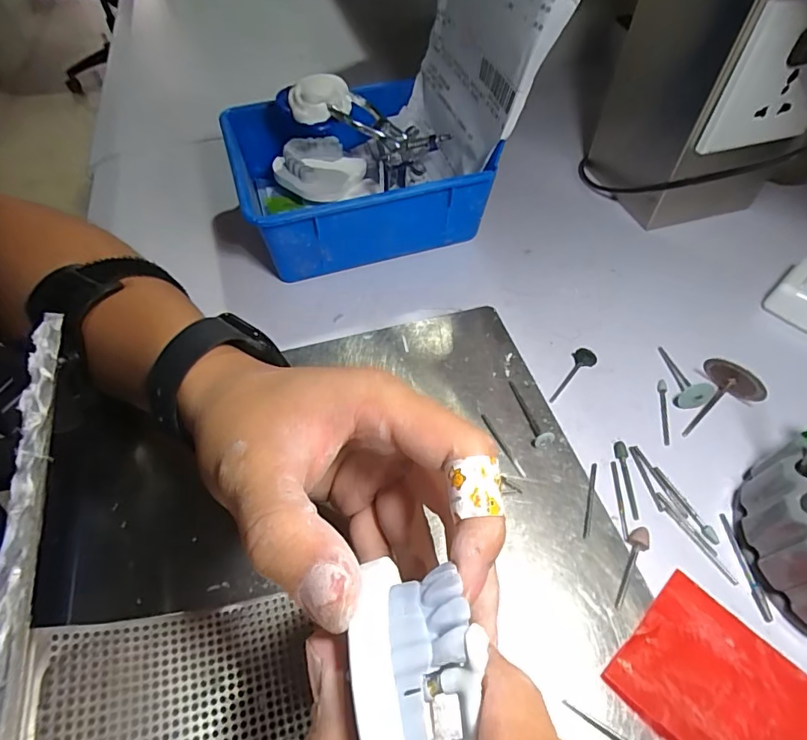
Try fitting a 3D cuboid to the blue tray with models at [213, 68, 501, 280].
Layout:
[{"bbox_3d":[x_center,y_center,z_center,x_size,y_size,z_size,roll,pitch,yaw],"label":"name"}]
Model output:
[{"bbox_3d":[-0.039,-0.156,0.363,0.166,0.087,0.152,-16,56,-10],"label":"blue tray with models"}]

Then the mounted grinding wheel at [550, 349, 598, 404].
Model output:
[{"bbox_3d":[0.103,0.005,0.297,0.014,0.009,0.043,35,75,23],"label":"mounted grinding wheel"}]

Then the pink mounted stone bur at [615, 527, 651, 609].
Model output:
[{"bbox_3d":[0.110,0.095,0.230,0.009,0.006,0.040,26,59,18],"label":"pink mounted stone bur"}]

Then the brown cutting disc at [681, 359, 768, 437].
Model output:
[{"bbox_3d":[0.179,0.018,0.272,0.041,0.029,0.034,-38,62,-23],"label":"brown cutting disc"}]

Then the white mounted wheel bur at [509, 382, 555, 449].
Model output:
[{"bbox_3d":[0.074,0.023,0.280,0.011,0.010,0.046,-11,55,-7],"label":"white mounted wheel bur"}]

